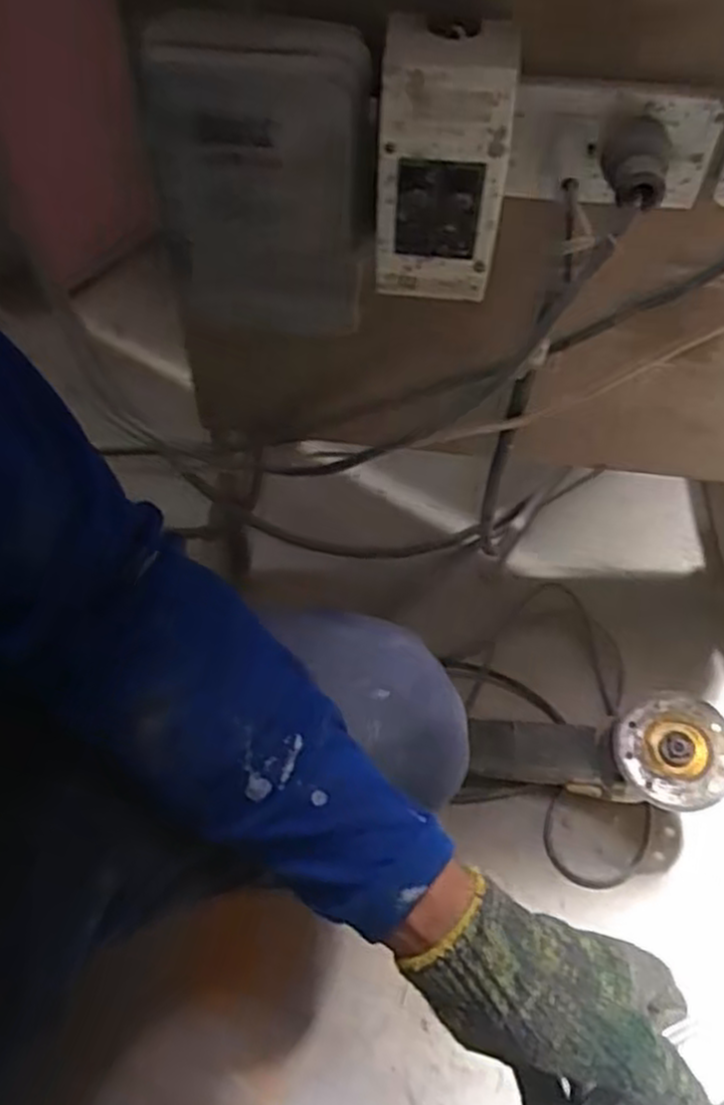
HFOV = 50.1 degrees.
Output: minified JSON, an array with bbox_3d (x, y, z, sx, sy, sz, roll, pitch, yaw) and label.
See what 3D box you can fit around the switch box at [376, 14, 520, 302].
[{"bbox_3d":[0.044,-0.219,0.449,0.077,0.136,0.069,4,55,6],"label":"switch box"}]

